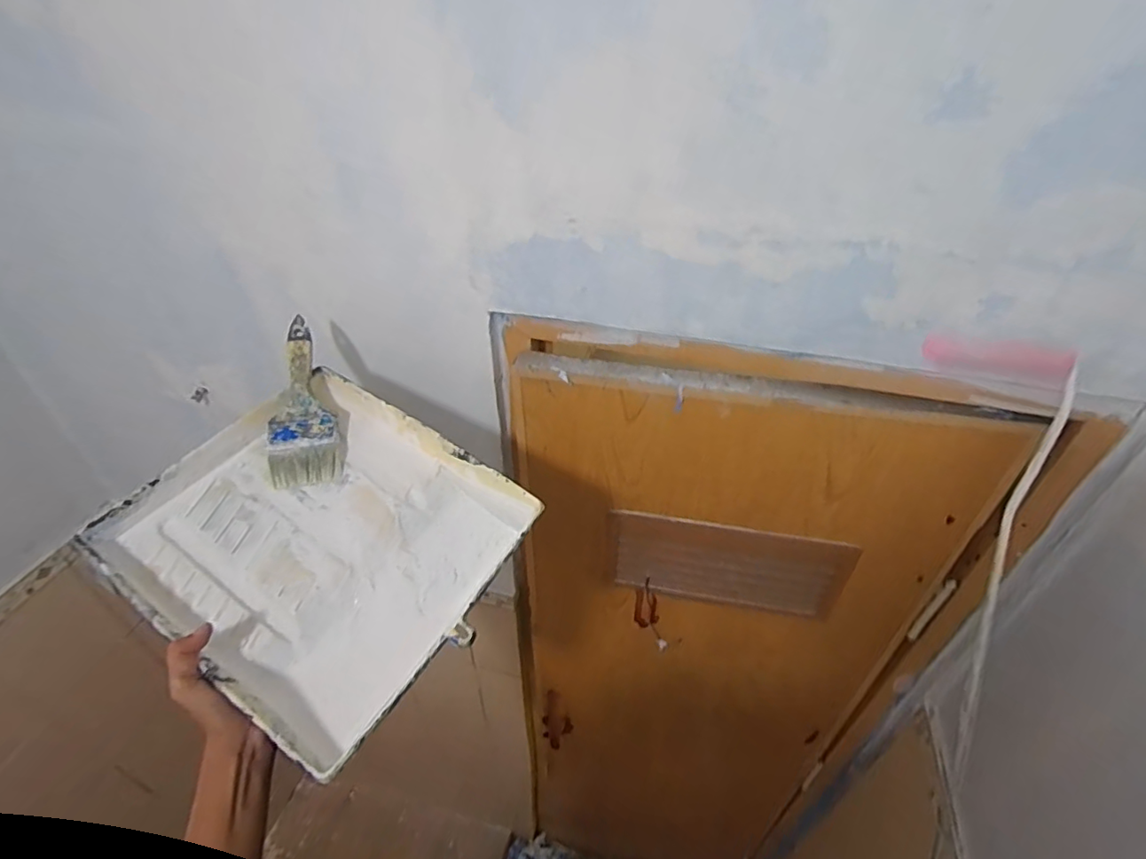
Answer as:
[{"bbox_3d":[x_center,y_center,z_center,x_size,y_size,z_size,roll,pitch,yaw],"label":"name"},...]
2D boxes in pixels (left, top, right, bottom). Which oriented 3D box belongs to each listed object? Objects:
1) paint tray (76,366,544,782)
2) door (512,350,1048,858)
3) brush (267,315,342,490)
[{"bbox_3d":[-0.245,0.116,0.569,0.338,0.092,0.289,26,50,21],"label":"paint tray"},{"bbox_3d":[0.230,0.686,1.267,0.627,1.943,0.043,8,40,9],"label":"door"},{"bbox_3d":[-0.312,-0.035,0.638,0.069,0.017,0.209,-8,72,-11],"label":"brush"}]

